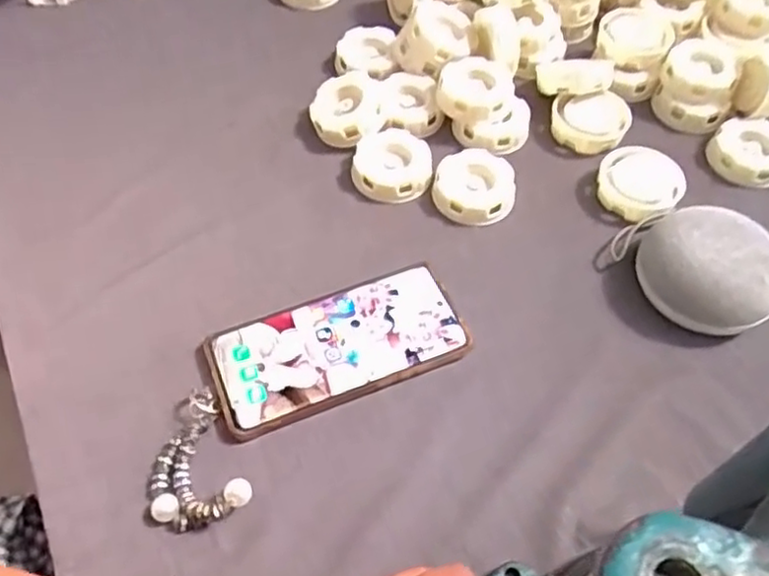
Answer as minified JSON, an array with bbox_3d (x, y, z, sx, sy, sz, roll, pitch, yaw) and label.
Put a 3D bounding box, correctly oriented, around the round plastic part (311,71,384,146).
[{"bbox_3d":[-0.032,-0.145,0.552,0.056,0.027,0.064,1,56,-1],"label":"round plastic part"}]

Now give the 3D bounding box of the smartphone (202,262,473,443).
[{"bbox_3d":[-0.031,0.036,0.441,0.164,0.010,0.076,-18,58,-14],"label":"smartphone"}]

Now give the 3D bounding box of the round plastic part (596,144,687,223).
[{"bbox_3d":[0.201,-0.082,0.531,0.066,0.017,0.061,1,56,-1],"label":"round plastic part"}]

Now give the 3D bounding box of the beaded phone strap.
[{"bbox_3d":[-0.115,0.101,0.395,0.053,0.020,0.081,-23,59,-16],"label":"beaded phone strap"}]

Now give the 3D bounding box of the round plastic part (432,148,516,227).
[{"bbox_3d":[0.069,-0.077,0.525,0.061,0.025,0.058,1,56,-1],"label":"round plastic part"}]

